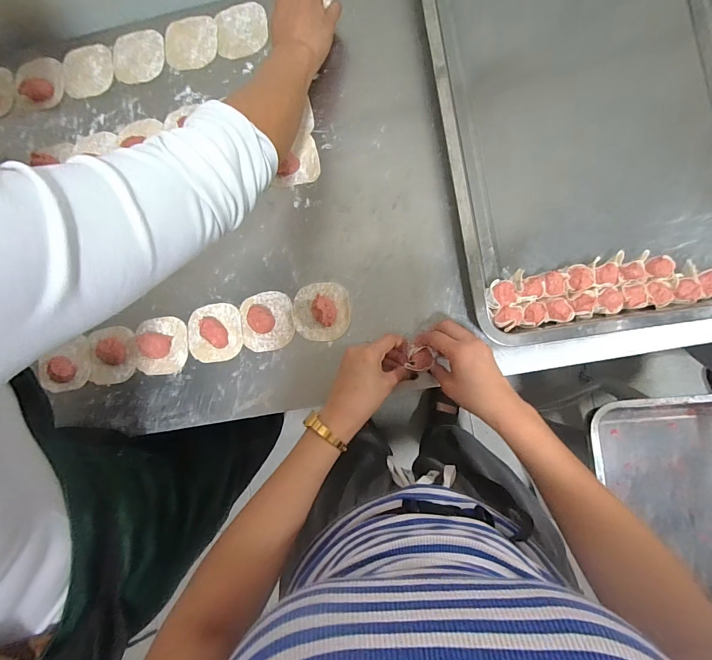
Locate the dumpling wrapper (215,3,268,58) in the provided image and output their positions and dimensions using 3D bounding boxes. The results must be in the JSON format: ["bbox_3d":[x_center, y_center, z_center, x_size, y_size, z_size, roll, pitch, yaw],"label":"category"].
[{"bbox_3d":[-0.168,-0.442,0.544,0.074,0.005,0.075,-8,89,1],"label":"dumpling wrapper"}]

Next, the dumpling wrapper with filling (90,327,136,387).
[{"bbox_3d":[-0.341,0.036,0.510,0.068,0.014,0.079,-1,86,6],"label":"dumpling wrapper with filling"}]

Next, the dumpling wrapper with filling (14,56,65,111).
[{"bbox_3d":[-0.471,-0.367,0.542,0.072,0.016,0.075,3,86,6],"label":"dumpling wrapper with filling"}]

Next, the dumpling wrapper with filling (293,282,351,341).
[{"bbox_3d":[-0.047,-0.025,0.485,0.076,0.023,0.077,1,86,6],"label":"dumpling wrapper with filling"}]

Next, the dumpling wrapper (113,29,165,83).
[{"bbox_3d":[-0.326,-0.412,0.553,0.078,0.005,0.080,-3,85,5],"label":"dumpling wrapper"}]

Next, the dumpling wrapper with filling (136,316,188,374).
[{"bbox_3d":[-0.270,0.021,0.502,0.070,0.020,0.080,-5,85,5],"label":"dumpling wrapper with filling"}]

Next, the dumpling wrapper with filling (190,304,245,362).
[{"bbox_3d":[-0.195,0.003,0.499,0.074,0.020,0.078,-3,85,5],"label":"dumpling wrapper with filling"}]

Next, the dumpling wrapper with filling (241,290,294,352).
[{"bbox_3d":[-0.121,-0.012,0.492,0.071,0.022,0.078,-7,85,5],"label":"dumpling wrapper with filling"}]

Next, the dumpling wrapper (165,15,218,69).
[{"bbox_3d":[-0.243,-0.426,0.544,0.078,0.004,0.078,1,86,6],"label":"dumpling wrapper"}]

